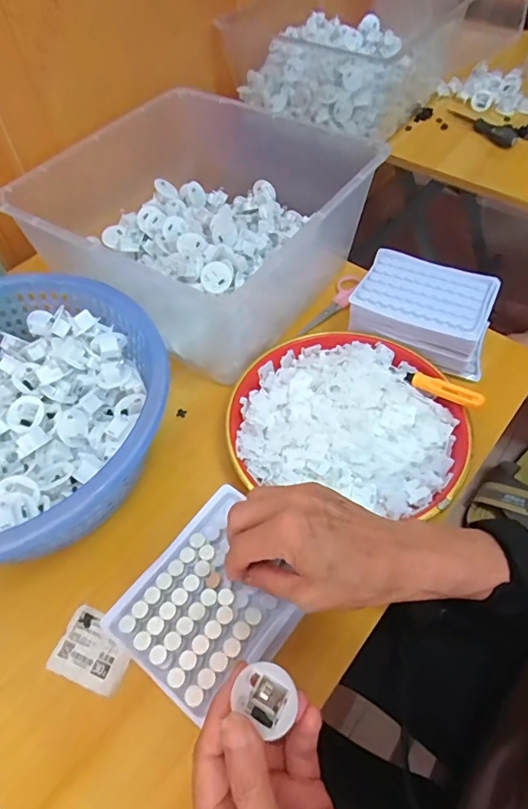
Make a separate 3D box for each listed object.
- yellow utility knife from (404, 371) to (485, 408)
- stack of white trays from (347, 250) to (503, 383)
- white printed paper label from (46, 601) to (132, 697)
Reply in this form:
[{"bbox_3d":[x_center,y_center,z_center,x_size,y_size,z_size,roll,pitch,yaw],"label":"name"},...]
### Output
[{"bbox_3d":[0.171,-0.015,0.472,0.011,0.016,0.080,-39,41,-23],"label":"yellow utility knife"},{"bbox_3d":[0.174,-0.100,0.538,0.143,0.061,0.095,24,59,17],"label":"stack of white trays"},{"bbox_3d":[-0.128,0.186,0.377,0.058,0.004,0.048,19,57,14],"label":"white printed paper label"}]

